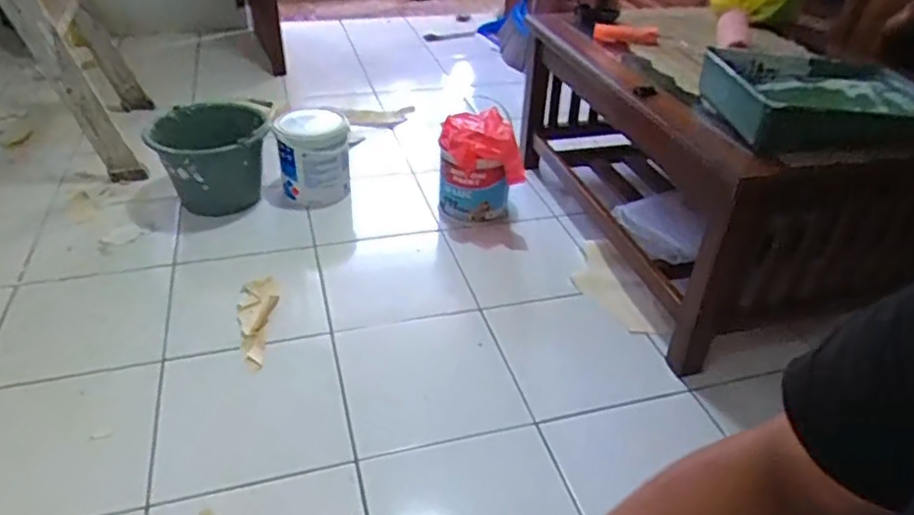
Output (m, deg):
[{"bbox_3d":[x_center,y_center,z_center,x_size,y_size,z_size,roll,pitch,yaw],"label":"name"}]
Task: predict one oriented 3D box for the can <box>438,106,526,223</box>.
[{"bbox_3d":[0.045,-0.196,1.452,0.150,0.262,0.172,-12,39,-20],"label":"can"}]

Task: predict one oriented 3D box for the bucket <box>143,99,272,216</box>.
[{"bbox_3d":[-0.572,-0.222,1.482,0.265,0.213,0.226,-3,37,-8],"label":"bucket"}]

